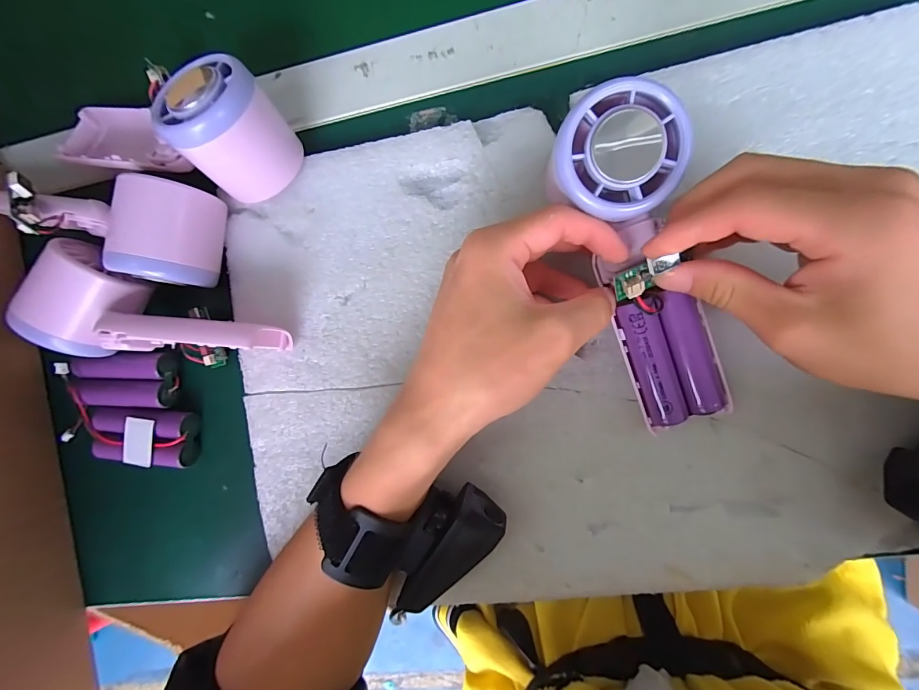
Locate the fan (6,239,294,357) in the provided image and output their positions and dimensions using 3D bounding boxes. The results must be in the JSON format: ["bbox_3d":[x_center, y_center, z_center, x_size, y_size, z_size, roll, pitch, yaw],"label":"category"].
[{"bbox_3d":[-0.176,-0.024,0.240,0.144,0.049,0.065,4,91,9],"label":"fan"}]

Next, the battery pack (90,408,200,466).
[{"bbox_3d":[-0.210,0.060,0.268,0.067,0.020,0.034,6,91,9],"label":"battery pack"}]

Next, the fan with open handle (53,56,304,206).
[{"bbox_3d":[-0.180,-0.128,0.247,0.158,0.063,0.063,10,92,22],"label":"fan with open handle"}]

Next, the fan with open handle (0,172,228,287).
[{"bbox_3d":[-0.205,-0.072,0.239,0.101,0.054,0.059,9,92,9],"label":"fan with open handle"}]

